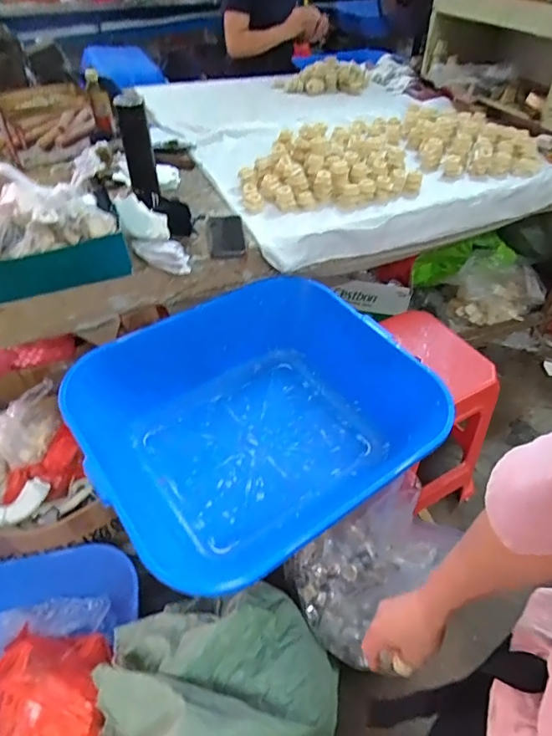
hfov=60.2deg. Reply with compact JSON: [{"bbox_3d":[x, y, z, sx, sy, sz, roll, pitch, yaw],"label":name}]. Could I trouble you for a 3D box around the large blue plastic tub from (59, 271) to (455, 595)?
[{"bbox_3d":[-0.034,0.088,0.906,0.602,0.177,0.532,-29,52,-25],"label":"large blue plastic tub"}]

